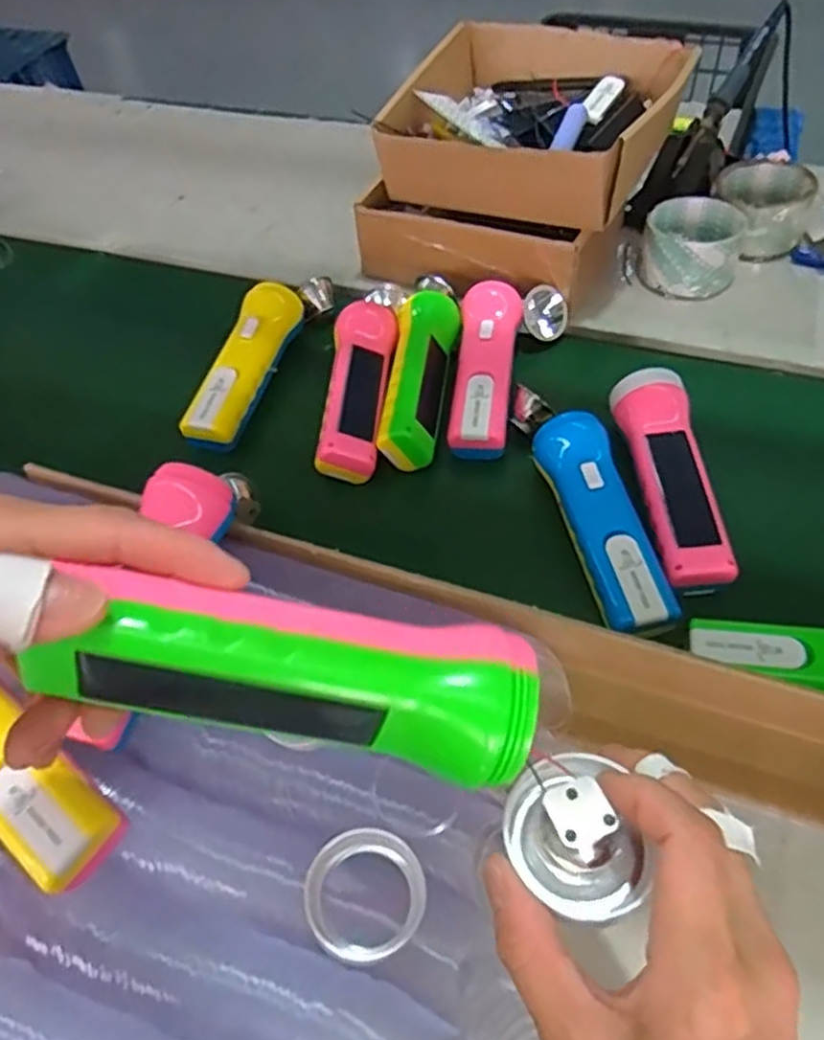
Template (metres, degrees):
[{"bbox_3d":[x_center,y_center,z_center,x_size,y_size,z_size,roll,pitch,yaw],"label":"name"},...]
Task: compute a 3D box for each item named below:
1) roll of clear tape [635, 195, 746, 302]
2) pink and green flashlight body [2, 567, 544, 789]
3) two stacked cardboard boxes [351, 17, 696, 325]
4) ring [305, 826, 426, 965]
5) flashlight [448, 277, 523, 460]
[{"bbox_3d":[0.244,-0.239,0.644,0.081,0.059,0.081,-2,52,3],"label":"roll of clear tape"},{"bbox_3d":[-0.034,0.048,0.230,0.146,0.040,0.041,11,49,-7],"label":"pink and green flashlight body"},{"bbox_3d":[0.103,-0.315,0.659,0.235,0.150,0.226,18,56,18],"label":"two stacked cardboard boxes"},{"bbox_3d":[-0.021,0.174,0.338,0.054,0.023,0.052,-2,52,3],"label":"ring"},{"bbox_3d":[0.059,-0.120,0.573,0.052,0.042,0.168,3,52,8],"label":"flashlight"}]

